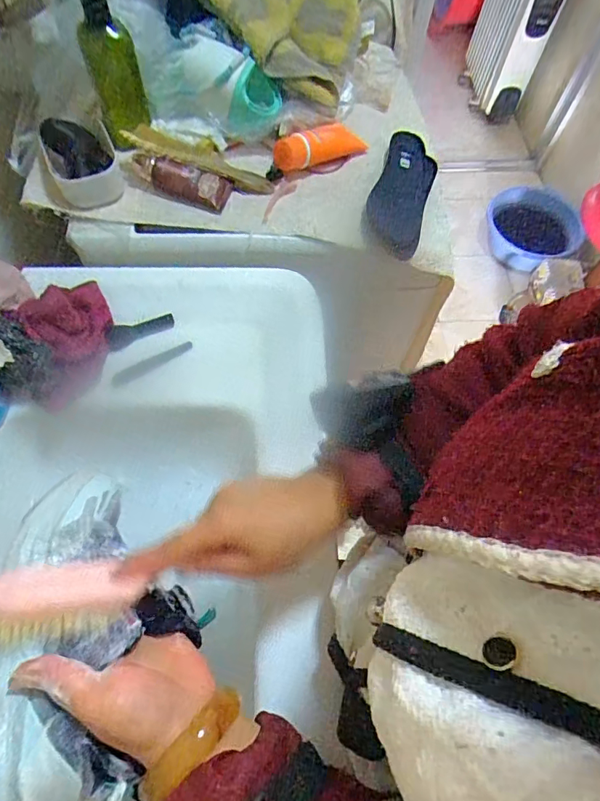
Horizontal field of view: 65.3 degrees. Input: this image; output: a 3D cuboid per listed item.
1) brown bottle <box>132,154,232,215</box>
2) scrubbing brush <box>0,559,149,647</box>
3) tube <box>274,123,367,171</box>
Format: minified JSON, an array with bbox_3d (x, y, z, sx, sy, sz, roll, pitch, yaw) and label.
[{"bbox_3d":[-0.142,-0.261,0.564,0.113,0.036,0.050,13,64,3],"label":"brown bottle"},{"bbox_3d":[-0.158,0.129,0.311,0.080,0.031,0.041,4,50,-31],"label":"scrubbing brush"},{"bbox_3d":[0.025,-0.332,0.611,0.145,0.034,0.041,-30,69,-31],"label":"tube"}]

